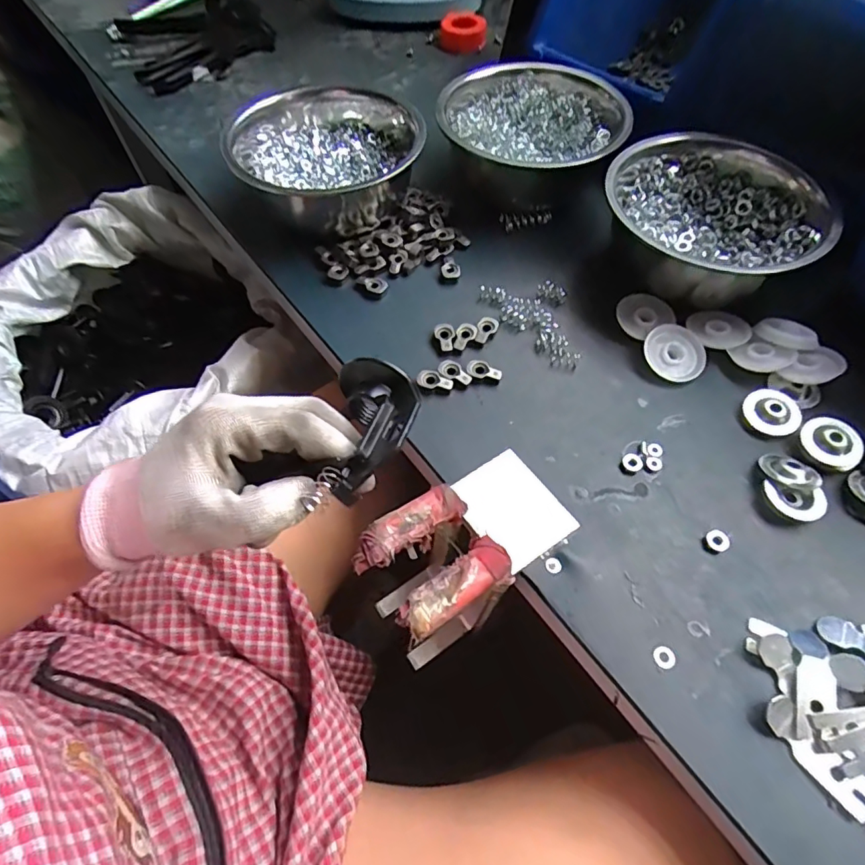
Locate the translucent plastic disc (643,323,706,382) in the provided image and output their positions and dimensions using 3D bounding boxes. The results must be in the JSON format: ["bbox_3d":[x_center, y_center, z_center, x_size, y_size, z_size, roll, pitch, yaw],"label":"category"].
[{"bbox_3d":[0.199,-0.065,0.424,0.047,0.004,0.049,0,78,-1],"label":"translucent plastic disc"}]

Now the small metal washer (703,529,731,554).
[{"bbox_3d":[0.190,0.073,0.347,0.018,0.006,0.015,-22,60,-11],"label":"small metal washer"}]

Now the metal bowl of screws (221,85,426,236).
[{"bbox_3d":[-0.102,-0.261,0.498,0.161,0.070,0.167,-1,58,1],"label":"metal bowl of screws"}]

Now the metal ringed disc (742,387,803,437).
[{"bbox_3d":[0.258,-0.015,0.396,0.038,0.010,0.038,-6,71,18],"label":"metal ringed disc"}]

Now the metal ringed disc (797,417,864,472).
[{"bbox_3d":[0.290,0.007,0.375,0.035,0.015,0.039,-11,58,-5],"label":"metal ringed disc"}]

